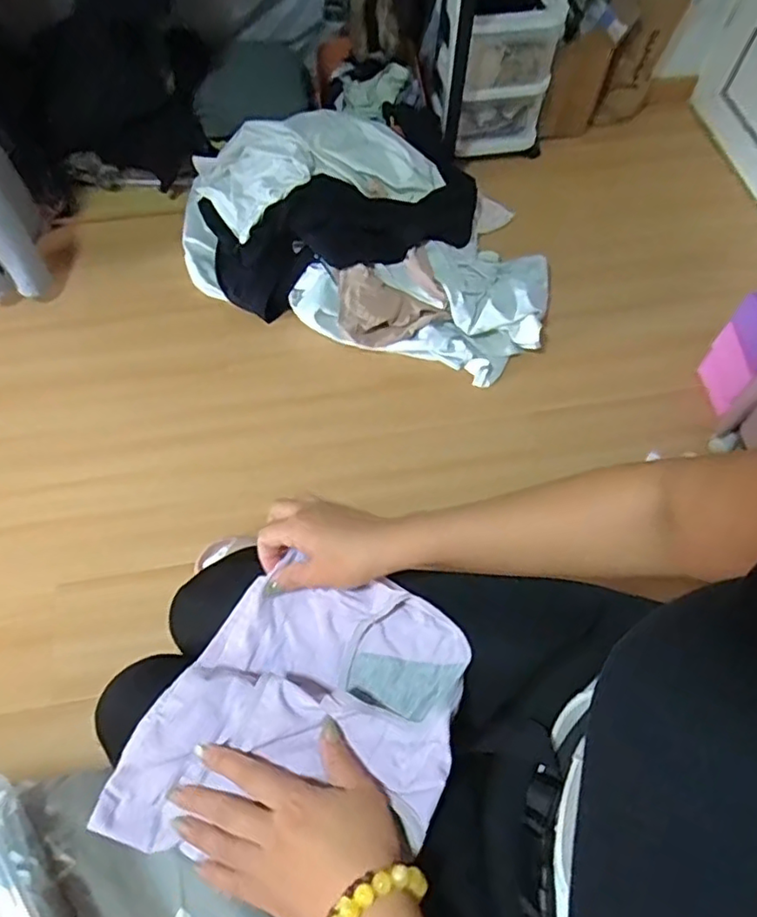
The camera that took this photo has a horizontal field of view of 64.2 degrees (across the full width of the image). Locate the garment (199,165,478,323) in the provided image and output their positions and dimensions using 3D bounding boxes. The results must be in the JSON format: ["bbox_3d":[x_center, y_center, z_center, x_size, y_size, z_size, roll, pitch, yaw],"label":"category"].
[{"bbox_3d":[-0.069,-0.526,1.357,0.607,0.137,0.339,-18,64,-10],"label":"garment"}]

